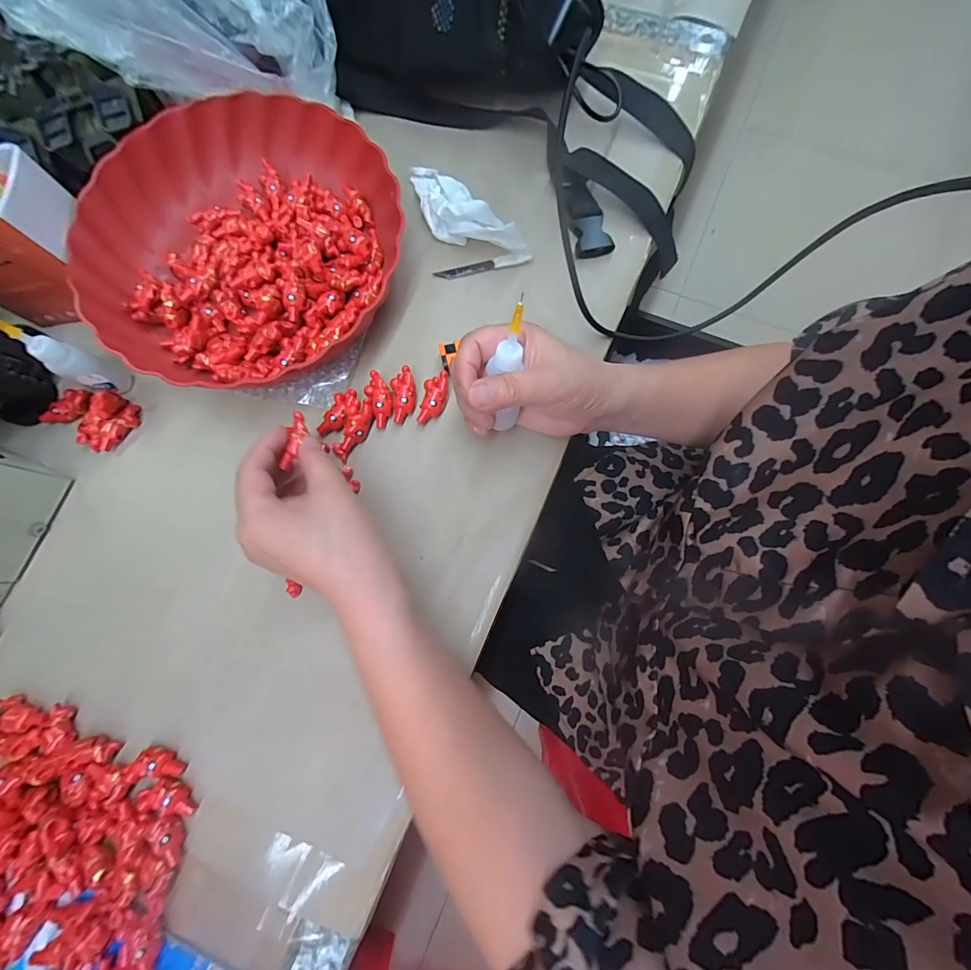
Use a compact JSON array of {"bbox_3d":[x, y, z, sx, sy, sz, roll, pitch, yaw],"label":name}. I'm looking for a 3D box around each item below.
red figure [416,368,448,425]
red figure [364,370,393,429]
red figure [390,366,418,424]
[{"bbox_3d":[-0.039,-0.067,0.324,0.018,0.012,0.042,12,79,2],"label":"red figure"},{"bbox_3d":[-0.082,-0.066,0.322,0.019,0.009,0.042,-11,92,-2],"label":"red figure"},{"bbox_3d":[-0.063,-0.069,0.322,0.020,0.008,0.042,5,93,1],"label":"red figure"}]

